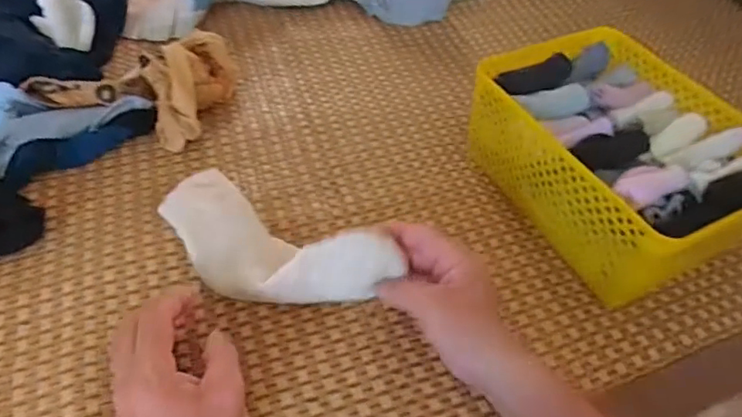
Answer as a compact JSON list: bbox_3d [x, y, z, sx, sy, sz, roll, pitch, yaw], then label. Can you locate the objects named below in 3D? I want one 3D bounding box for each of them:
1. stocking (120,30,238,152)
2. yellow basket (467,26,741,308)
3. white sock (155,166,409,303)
[{"bbox_3d":[-0.214,-0.152,0.624,0.112,0.082,0.166,-11,53,-14],"label":"stocking"},{"bbox_3d":[0.260,-0.059,0.565,0.209,0.131,0.267,-19,55,-20],"label":"yellow basket"},{"bbox_3d":[-0.090,0.035,0.470,0.238,0.044,0.092,15,50,19],"label":"white sock"}]

